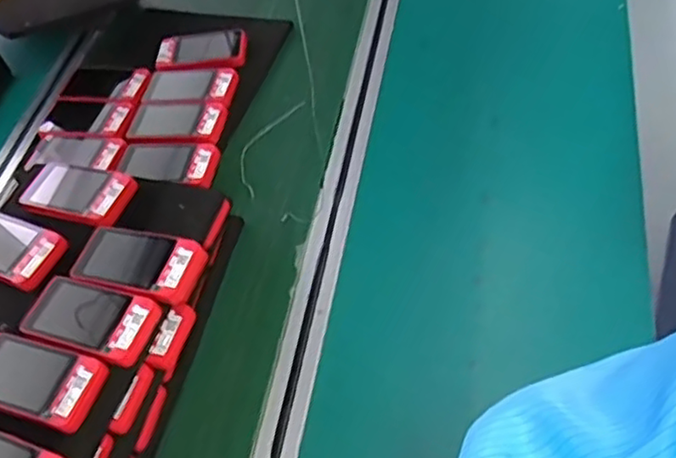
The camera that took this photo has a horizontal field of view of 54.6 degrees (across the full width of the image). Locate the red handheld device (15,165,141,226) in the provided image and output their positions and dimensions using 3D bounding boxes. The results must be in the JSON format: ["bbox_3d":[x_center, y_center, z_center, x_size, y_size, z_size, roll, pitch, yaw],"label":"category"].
[{"bbox_3d":[-0.278,-0.039,0.695,0.122,0.018,0.064,8,57,16],"label":"red handheld device"}]

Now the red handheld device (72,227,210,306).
[{"bbox_3d":[-0.190,0.030,0.622,0.121,0.022,0.067,11,58,18],"label":"red handheld device"}]

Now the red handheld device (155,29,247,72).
[{"bbox_3d":[-0.186,-0.244,0.898,0.123,0.019,0.067,-6,54,7],"label":"red handheld device"}]

